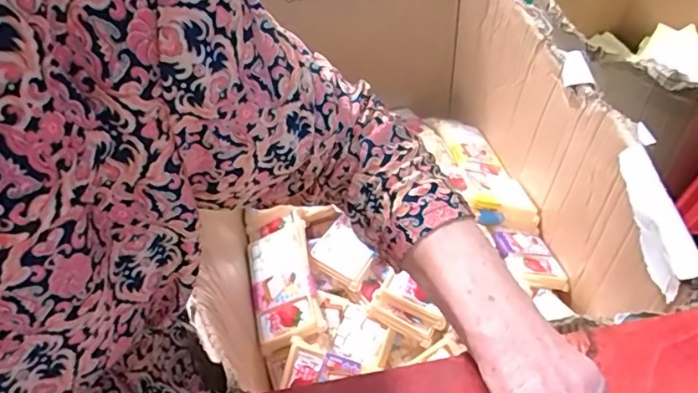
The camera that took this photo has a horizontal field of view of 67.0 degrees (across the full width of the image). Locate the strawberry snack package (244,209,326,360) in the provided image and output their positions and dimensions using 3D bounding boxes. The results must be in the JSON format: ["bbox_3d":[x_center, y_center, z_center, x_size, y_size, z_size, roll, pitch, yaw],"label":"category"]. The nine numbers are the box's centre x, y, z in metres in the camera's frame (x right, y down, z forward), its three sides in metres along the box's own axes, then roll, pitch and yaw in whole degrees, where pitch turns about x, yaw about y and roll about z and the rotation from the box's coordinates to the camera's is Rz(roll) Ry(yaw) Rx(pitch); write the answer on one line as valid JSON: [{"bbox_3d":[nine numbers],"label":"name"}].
[{"bbox_3d":[-0.078,0.086,0.600,0.071,0.034,0.170,-12,49,-4],"label":"strawberry snack package"}]

